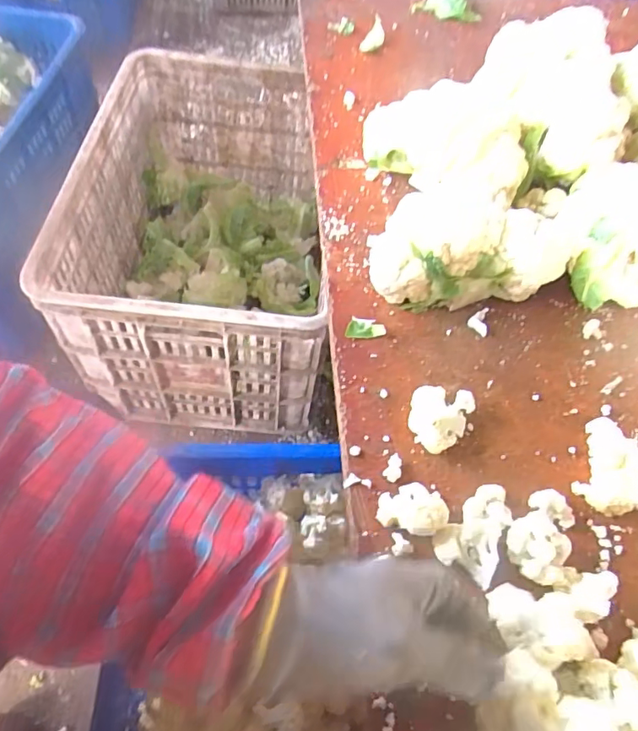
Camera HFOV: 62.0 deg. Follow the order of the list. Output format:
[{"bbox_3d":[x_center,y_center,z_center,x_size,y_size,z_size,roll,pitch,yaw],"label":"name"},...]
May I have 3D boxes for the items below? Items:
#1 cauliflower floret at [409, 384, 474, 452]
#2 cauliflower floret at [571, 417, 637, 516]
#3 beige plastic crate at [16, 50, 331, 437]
[{"bbox_3d":[0.097,0.044,0.441,0.048,0.025,0.056,27,59,13],"label":"cauliflower floret"},{"bbox_3d":[0.233,0.081,0.422,0.051,0.038,0.068,18,57,7],"label":"cauliflower floret"},{"bbox_3d":[-0.158,-0.212,0.824,0.325,0.257,0.522,5,58,-2],"label":"beige plastic crate"}]

